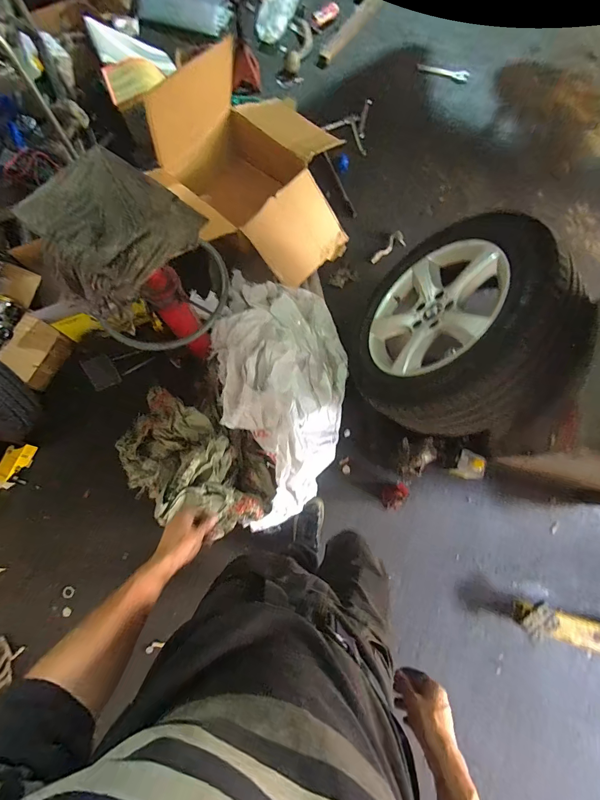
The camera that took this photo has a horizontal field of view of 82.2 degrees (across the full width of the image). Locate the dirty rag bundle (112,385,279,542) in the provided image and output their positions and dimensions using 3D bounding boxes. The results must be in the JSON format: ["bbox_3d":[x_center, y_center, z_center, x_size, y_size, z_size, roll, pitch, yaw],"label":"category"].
[{"bbox_3d":[-0.410,0.236,1.256,0.606,0.195,0.409,27,78,6],"label":"dirty rag bundle"}]

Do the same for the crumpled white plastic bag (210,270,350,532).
[{"bbox_3d":[-0.049,-0.071,1.334,0.511,0.282,0.982,-10,77,-3],"label":"crumpled white plastic bag"}]

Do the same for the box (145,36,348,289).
[{"bbox_3d":[-0.128,-0.999,1.494,0.761,0.446,0.801,37,79,8],"label":"box"}]

